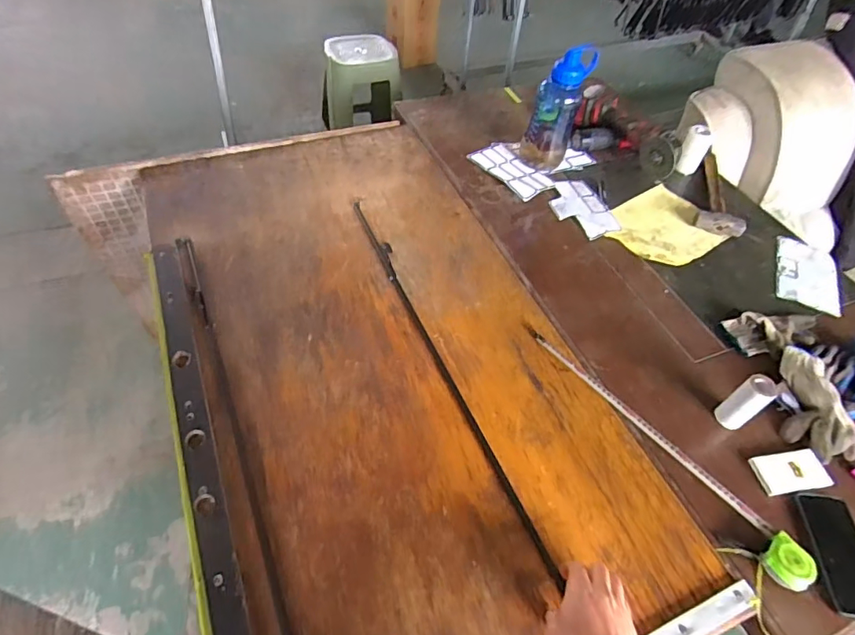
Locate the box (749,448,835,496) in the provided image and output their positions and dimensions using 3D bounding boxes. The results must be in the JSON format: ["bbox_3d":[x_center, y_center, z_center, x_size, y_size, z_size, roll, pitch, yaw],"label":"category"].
[{"bbox_3d":[0.553,0.230,0.770,0.104,0.016,0.062,-7,51,-11],"label":"box"}]

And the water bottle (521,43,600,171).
[{"bbox_3d":[0.293,-0.474,1.174,0.108,0.253,0.087,22,52,13],"label":"water bottle"}]

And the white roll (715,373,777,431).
[{"bbox_3d":[0.496,0.129,0.794,0.035,0.107,0.043,-31,59,-27],"label":"white roll"}]

